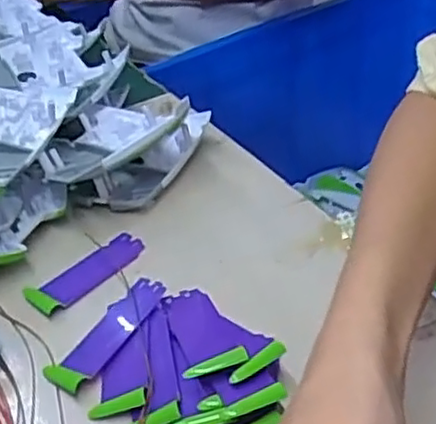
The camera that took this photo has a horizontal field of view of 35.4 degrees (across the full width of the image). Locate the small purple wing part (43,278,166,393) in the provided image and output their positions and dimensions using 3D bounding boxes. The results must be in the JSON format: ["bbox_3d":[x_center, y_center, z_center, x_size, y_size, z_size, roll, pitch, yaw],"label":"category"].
[{"bbox_3d":[-0.060,0.065,0.373,0.027,0.008,0.079,19,43,31],"label":"small purple wing part"}]

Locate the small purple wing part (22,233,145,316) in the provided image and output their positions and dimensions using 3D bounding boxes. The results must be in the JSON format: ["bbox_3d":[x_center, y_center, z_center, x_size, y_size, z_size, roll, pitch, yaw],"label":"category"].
[{"bbox_3d":[-0.083,0.036,0.431,0.080,0.004,0.031,-31,42,-30],"label":"small purple wing part"}]

